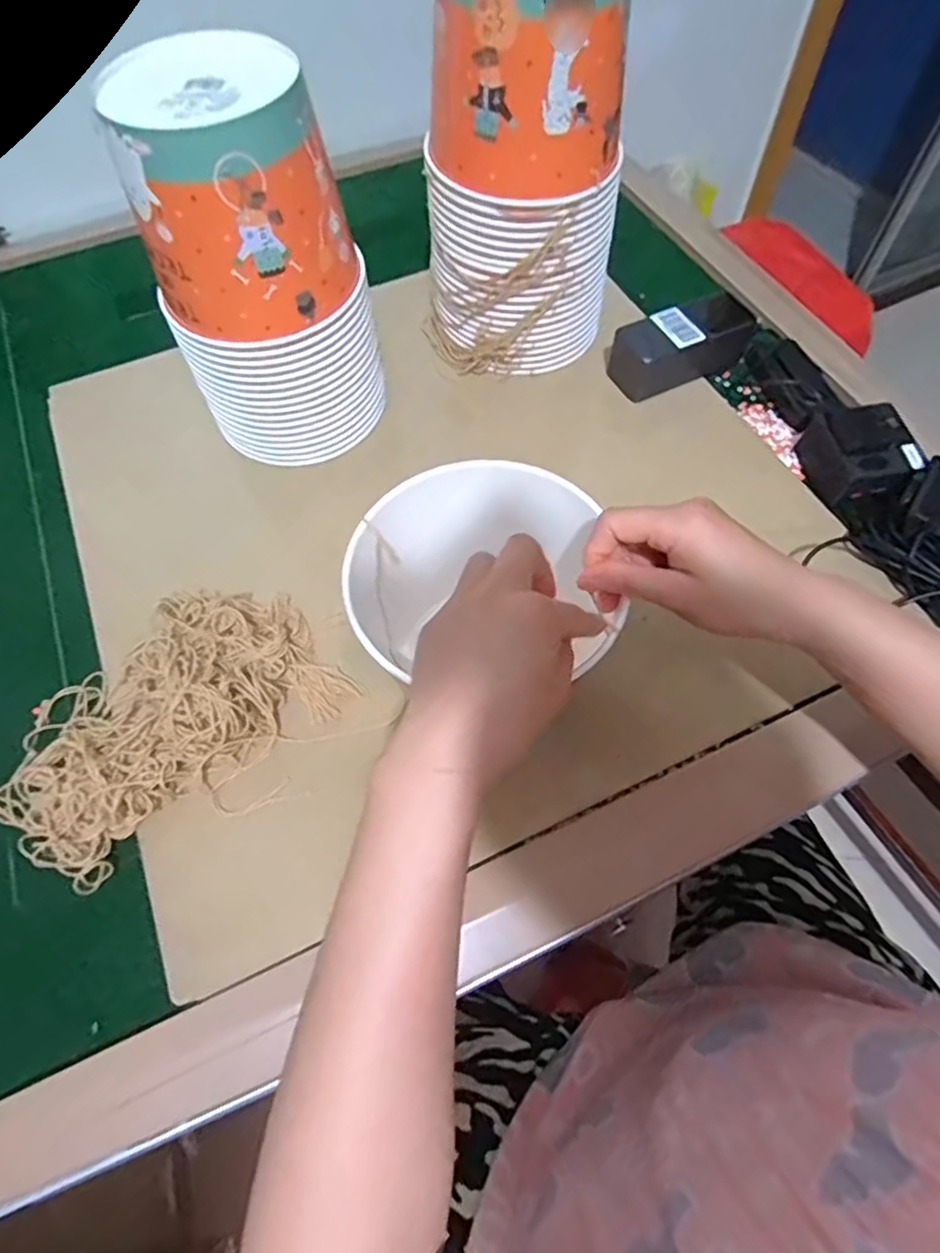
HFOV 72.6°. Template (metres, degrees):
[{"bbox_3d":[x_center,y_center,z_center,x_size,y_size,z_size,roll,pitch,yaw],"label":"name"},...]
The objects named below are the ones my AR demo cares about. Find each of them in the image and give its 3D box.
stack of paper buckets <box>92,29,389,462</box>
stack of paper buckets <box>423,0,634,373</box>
[{"bbox_3d":[-0.159,-0.273,0.507,0.149,0.250,0.138,-9,61,-4],"label":"stack of paper buckets"},{"bbox_3d":[0.043,-0.378,0.536,0.156,0.288,0.131,2,61,2],"label":"stack of paper buckets"}]

